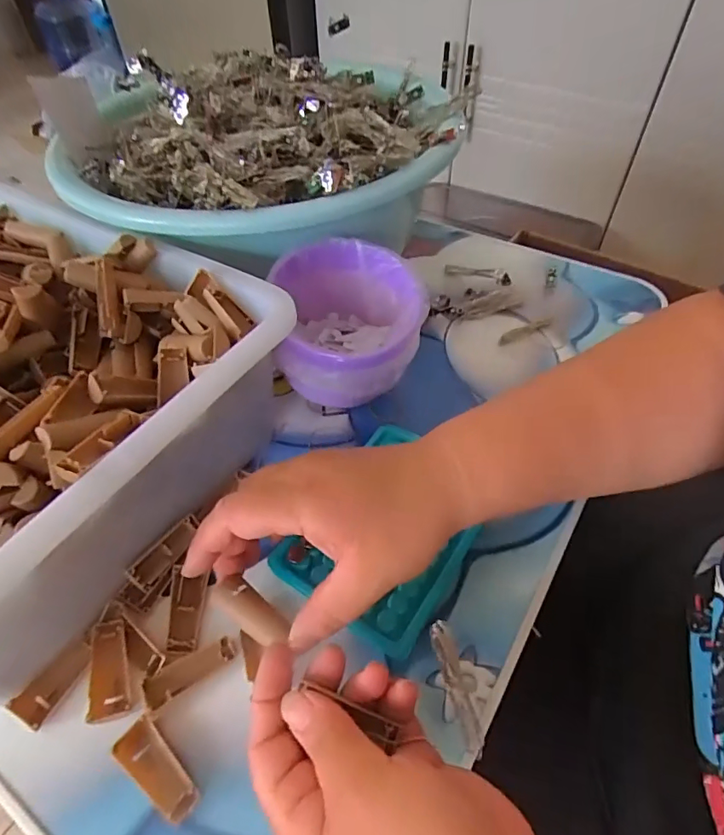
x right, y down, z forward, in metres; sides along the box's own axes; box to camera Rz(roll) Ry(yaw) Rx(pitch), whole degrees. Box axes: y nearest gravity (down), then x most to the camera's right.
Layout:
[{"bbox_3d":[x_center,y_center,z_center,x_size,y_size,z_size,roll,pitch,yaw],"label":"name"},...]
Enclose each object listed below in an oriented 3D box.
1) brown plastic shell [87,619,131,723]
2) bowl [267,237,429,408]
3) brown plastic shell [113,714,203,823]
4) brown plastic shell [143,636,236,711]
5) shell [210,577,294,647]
[{"bbox_3d":[-0.140,0.138,0.279,0.018,0.006,0.050,-15,52,-11],"label":"brown plastic shell"},{"bbox_3d":[-0.010,-0.063,0.384,0.106,0.098,0.109,-1,50,1],"label":"bowl"},{"bbox_3d":[-0.102,0.175,0.251,0.051,0.009,0.019,35,59,26],"label":"brown plastic shell"},{"bbox_3d":[-0.095,0.140,0.280,0.050,0.004,0.016,-22,53,-16],"label":"brown plastic shell"},{"bbox_3d":[-0.057,0.100,0.262,0.045,0.007,0.018,32,58,16],"label":"shell"}]

